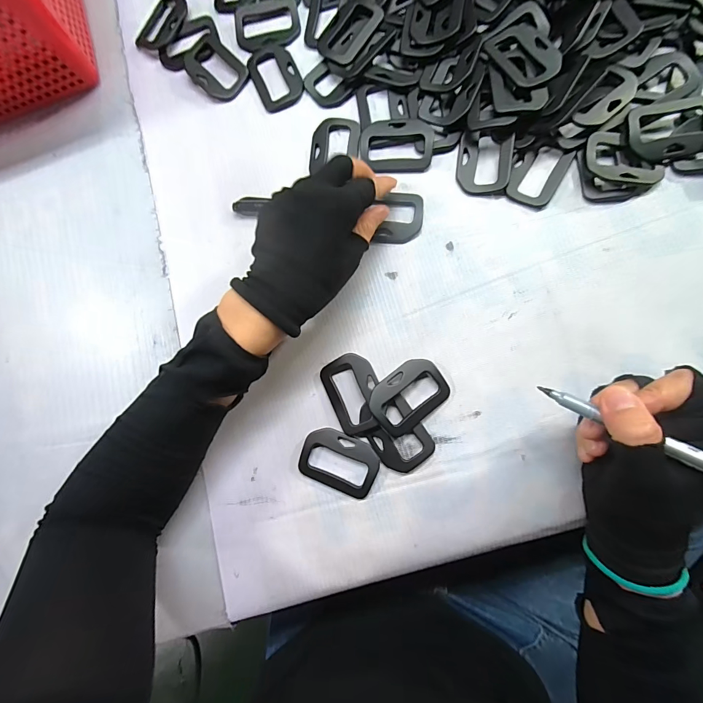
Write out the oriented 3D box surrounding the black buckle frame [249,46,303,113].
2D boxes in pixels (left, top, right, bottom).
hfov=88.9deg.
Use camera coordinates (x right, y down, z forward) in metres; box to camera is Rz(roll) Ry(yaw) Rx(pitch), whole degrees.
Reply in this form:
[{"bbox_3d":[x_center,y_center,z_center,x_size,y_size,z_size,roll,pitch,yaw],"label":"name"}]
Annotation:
[{"bbox_3d":[-0.069,-0.255,0.331,0.043,0.004,0.059,-23,81,5],"label":"black buckle frame"}]

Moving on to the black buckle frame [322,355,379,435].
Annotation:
[{"bbox_3d":[0.002,0.032,0.283,0.041,0.011,0.060,-25,81,4],"label":"black buckle frame"}]

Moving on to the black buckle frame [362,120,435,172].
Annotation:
[{"bbox_3d":[0.039,-0.176,0.304,0.060,0.010,0.044,6,85,8],"label":"black buckle frame"}]

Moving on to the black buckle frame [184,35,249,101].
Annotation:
[{"bbox_3d":[-0.128,-0.264,0.336,0.063,0.008,0.041,43,91,10],"label":"black buckle frame"}]

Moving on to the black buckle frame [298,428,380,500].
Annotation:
[{"bbox_3d":[-0.010,0.086,0.280,0.061,0.006,0.042,22,87,9],"label":"black buckle frame"}]

